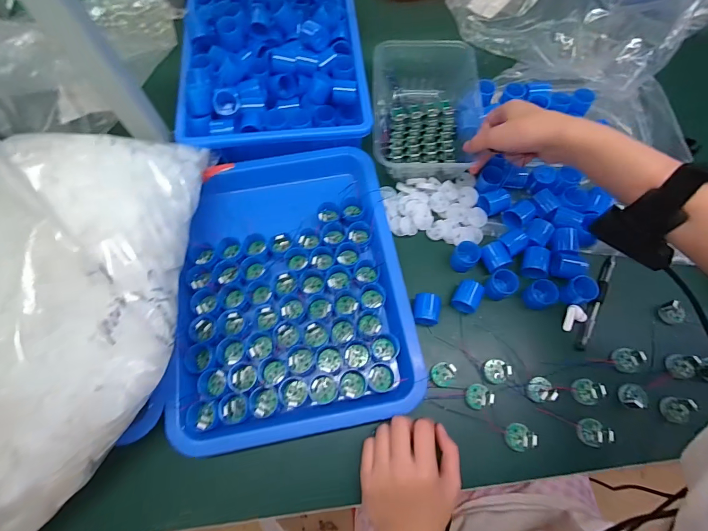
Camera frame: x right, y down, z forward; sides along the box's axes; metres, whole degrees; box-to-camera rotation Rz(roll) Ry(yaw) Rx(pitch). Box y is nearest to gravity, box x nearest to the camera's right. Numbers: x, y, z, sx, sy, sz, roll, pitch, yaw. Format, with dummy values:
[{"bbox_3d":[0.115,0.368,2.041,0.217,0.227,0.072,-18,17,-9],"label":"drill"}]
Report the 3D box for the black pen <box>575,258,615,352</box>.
[{"bbox_3d":[0.286,0.042,0.411,0.012,0.007,0.126,30,72,10],"label":"black pen"}]

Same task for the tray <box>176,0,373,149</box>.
[{"bbox_3d":[-0.114,-0.316,0.499,0.240,0.057,0.342,-6,69,-3],"label":"tray"}]

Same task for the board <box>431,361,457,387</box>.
[{"bbox_3d":[0.097,0.118,0.381,0.024,0.010,0.025,-2,77,8],"label":"board"}]

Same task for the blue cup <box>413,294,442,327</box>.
[{"bbox_3d":[0.082,0.052,0.404,0.027,0.028,0.036,11,69,4],"label":"blue cup"}]

